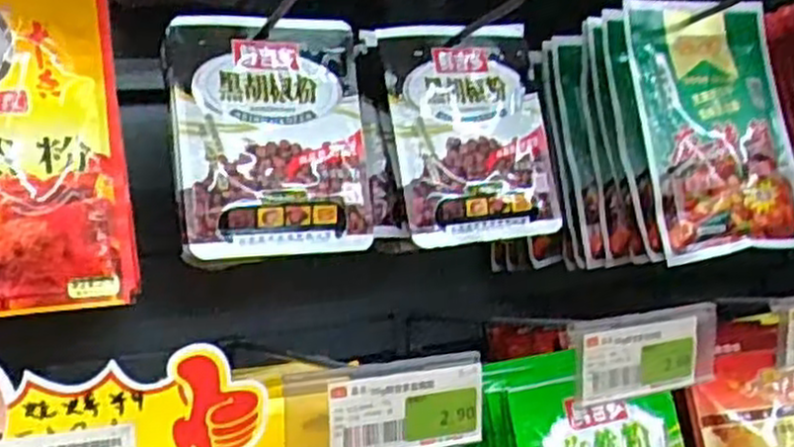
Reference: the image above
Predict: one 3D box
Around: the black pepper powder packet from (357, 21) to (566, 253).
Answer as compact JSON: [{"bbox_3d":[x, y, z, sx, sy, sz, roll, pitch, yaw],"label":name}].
[{"bbox_3d":[0.054,-0.068,0.571,0.123,0.155,0.027,-5,-3,-22],"label":"black pepper powder packet"}]

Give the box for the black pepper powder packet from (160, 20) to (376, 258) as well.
[{"bbox_3d":[-0.080,-0.058,0.513,0.127,0.152,0.023,-5,-3,-29],"label":"black pepper powder packet"}]

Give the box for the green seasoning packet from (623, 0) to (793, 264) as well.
[{"bbox_3d":[0.244,-0.076,0.591,0.133,0.189,0.024,-4,-13,-20],"label":"green seasoning packet"}]

